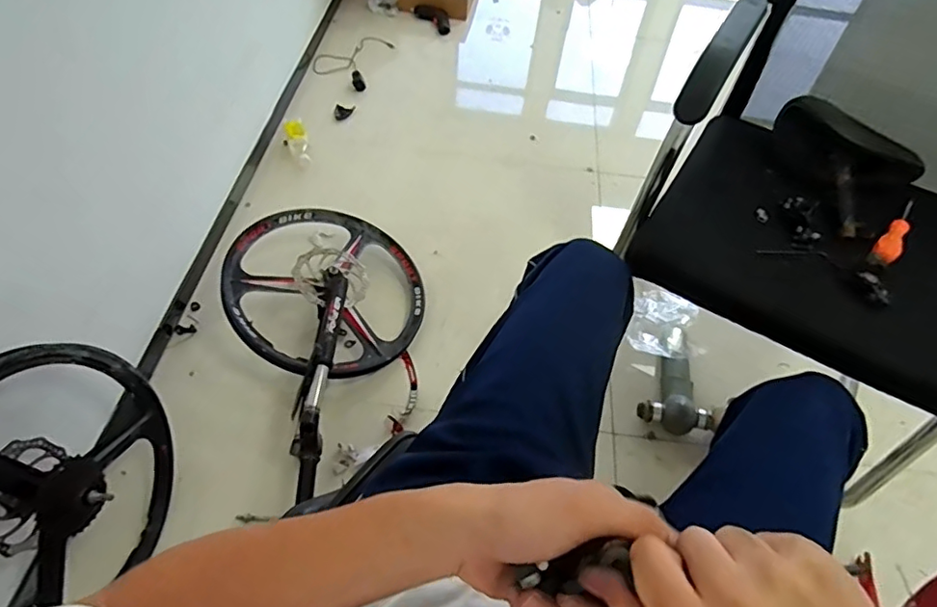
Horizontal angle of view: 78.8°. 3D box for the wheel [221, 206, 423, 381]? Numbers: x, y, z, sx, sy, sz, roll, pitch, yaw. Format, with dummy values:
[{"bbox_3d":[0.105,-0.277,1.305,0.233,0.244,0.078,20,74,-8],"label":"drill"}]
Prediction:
[{"bbox_3d":[-0.289,-0.038,1.188,0.406,0.069,0.409,13,55,-19],"label":"wheel"}]

